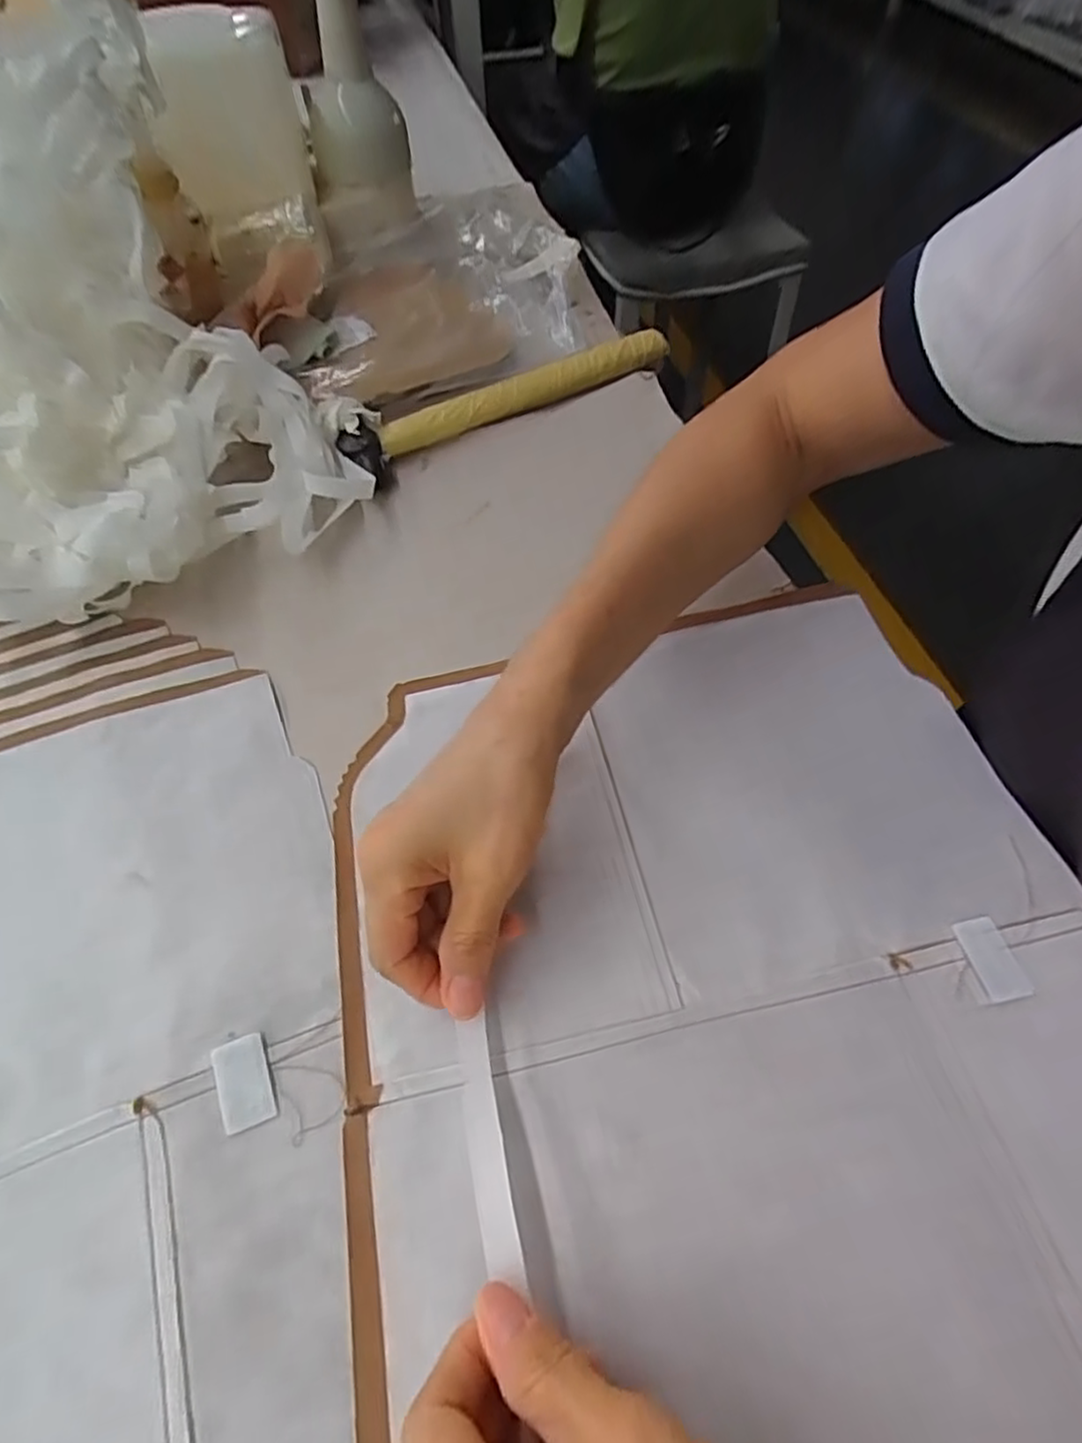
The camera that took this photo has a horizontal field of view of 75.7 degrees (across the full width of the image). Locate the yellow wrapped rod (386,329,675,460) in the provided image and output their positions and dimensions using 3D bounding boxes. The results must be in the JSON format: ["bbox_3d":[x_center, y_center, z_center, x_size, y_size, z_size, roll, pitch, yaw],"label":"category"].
[{"bbox_3d":[-0.007,-0.249,0.517,0.241,0.024,0.021,-26,60,-15],"label":"yellow wrapped rod"}]

